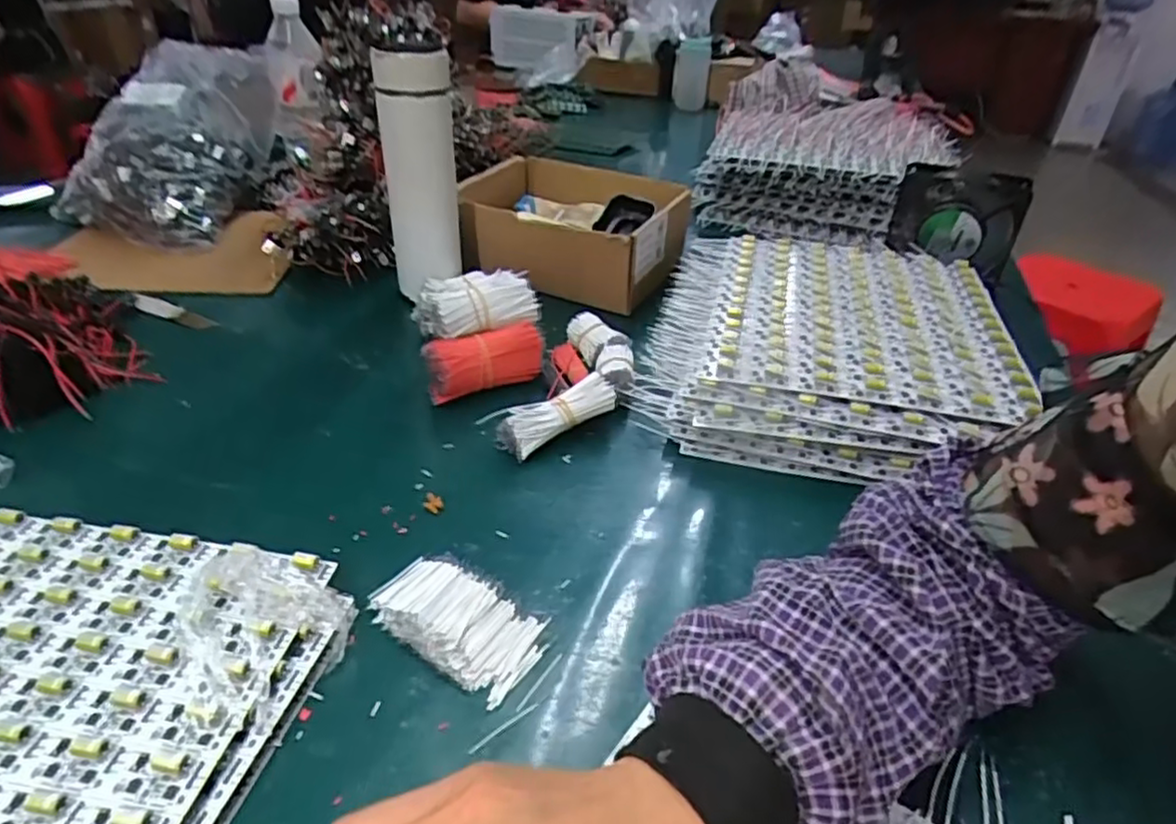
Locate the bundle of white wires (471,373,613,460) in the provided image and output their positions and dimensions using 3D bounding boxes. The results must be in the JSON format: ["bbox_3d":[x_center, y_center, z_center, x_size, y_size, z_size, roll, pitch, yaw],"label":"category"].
[{"bbox_3d":[-0.027,0.004,0.506,0.092,0.037,0.033,-18,39,-29],"label":"bundle of white wires"}]

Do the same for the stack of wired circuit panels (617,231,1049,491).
[{"bbox_3d":[0.206,-0.061,0.593,0.283,0.065,0.311,12,35,13],"label":"stack of wired circuit panels"}]

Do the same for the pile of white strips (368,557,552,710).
[{"bbox_3d":[-0.071,0.109,0.364,0.096,0.013,0.052,21,37,24],"label":"pile of white strips"}]

